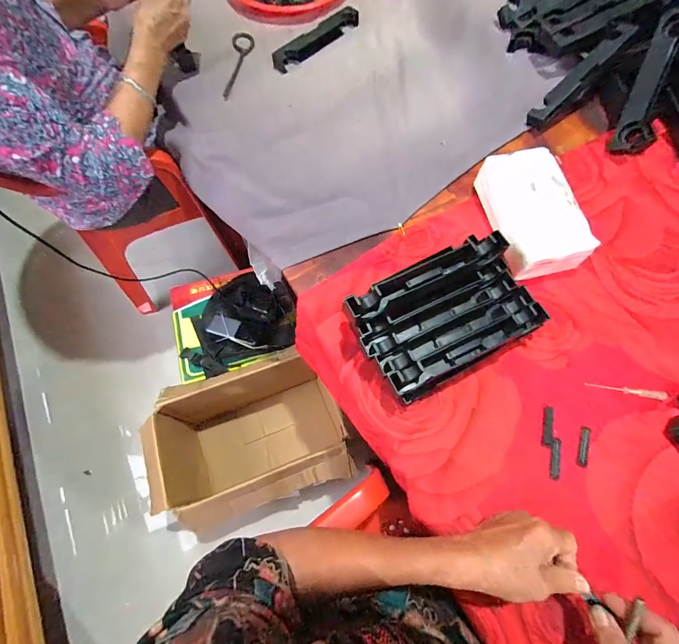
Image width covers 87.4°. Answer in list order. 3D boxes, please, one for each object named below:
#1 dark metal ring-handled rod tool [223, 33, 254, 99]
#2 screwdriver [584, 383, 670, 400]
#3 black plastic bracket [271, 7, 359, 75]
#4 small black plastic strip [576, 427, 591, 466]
[{"bbox_3d":[-0.180,-0.465,0.640,0.039,0.012,0.178,-1,68,0],"label":"dark metal ring-handled rod tool"},{"bbox_3d":[0.337,0.081,0.419,0.086,0.008,0.011,8,66,5],"label":"screwdriver"},{"bbox_3d":[-0.039,-0.523,0.653,0.035,0.024,0.200,39,74,14],"label":"black plastic bracket"},{"bbox_3d":[0.274,0.140,0.398,0.012,0.004,0.044,19,70,8],"label":"small black plastic strip"}]

